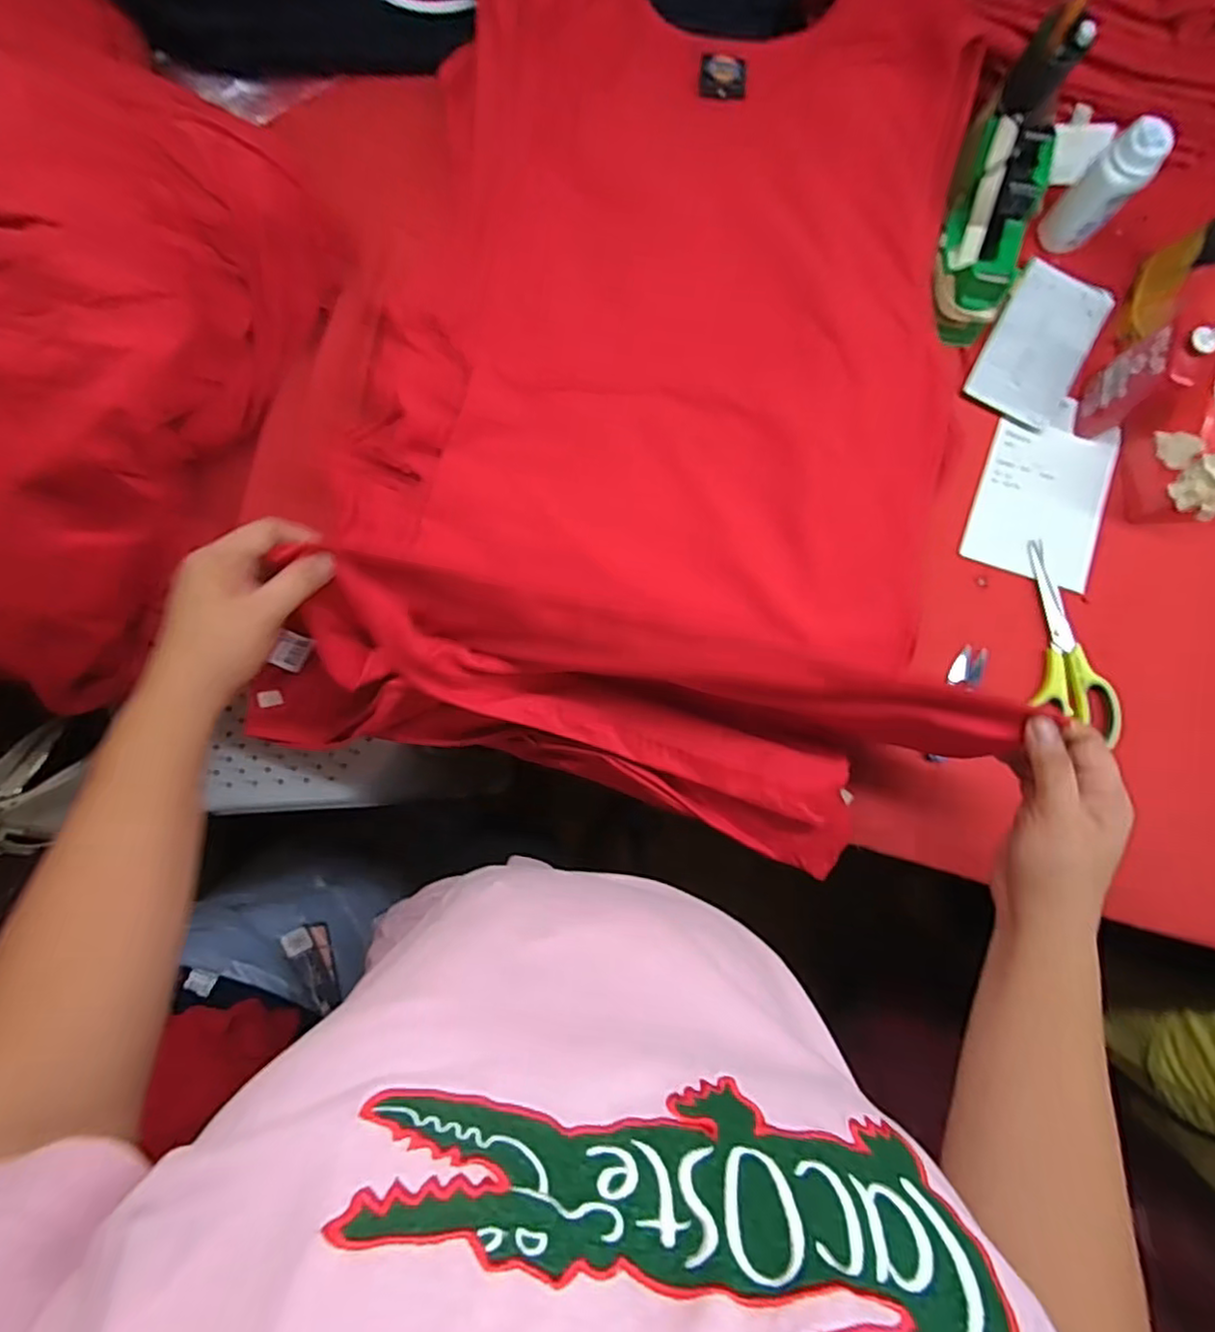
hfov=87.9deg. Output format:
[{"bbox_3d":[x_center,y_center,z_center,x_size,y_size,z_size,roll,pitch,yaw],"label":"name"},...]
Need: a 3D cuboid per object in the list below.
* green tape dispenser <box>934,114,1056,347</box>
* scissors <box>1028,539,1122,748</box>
[{"bbox_3d":[0.317,-0.366,0.524,0.068,0.102,0.149,11,84,0],"label":"green tape dispenser"},{"bbox_3d":[0.397,-0.022,0.549,0.063,0.013,0.175,-10,84,-2],"label":"scissors"}]

